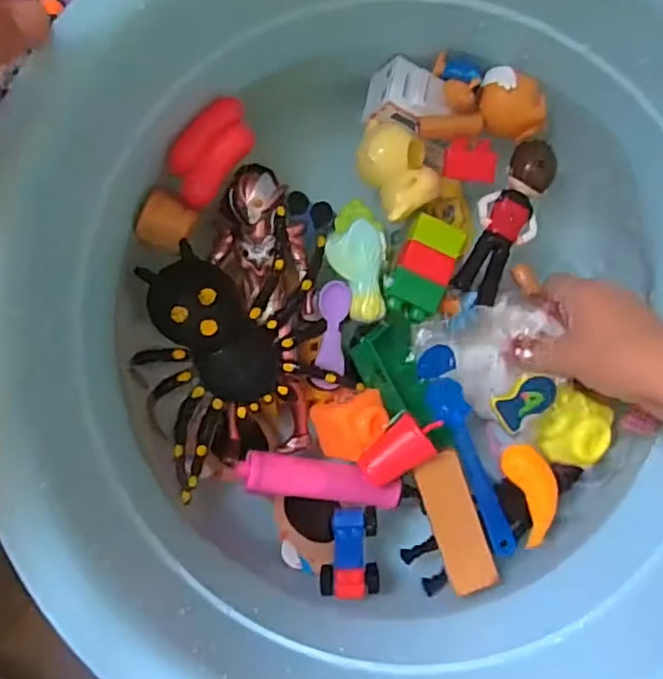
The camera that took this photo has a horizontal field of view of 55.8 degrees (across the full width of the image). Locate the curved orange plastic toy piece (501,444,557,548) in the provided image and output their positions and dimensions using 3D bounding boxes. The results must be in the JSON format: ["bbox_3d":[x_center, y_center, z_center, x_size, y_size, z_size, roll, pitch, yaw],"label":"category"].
[{"bbox_3d":[0.129,0.099,0.397,0.026,0.018,0.066,-23,92,-8],"label":"curved orange plastic toy piece"}]

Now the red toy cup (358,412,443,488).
[{"bbox_3d":[0.042,0.066,0.381,0.053,0.022,0.028,-39,94,-7],"label":"red toy cup"}]

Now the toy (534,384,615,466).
[{"bbox_3d":[0.158,0.058,0.405,0.046,0.018,0.045,0,88,-8],"label":"toy"}]

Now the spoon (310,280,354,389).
[{"bbox_3d":[0.001,-0.003,0.391,0.019,0.005,0.066,4,88,-8],"label":"spoon"}]

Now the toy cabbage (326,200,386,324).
[{"bbox_3d":[0.015,-0.051,0.401,0.036,0.019,0.078,2,88,-8],"label":"toy cabbage"}]

